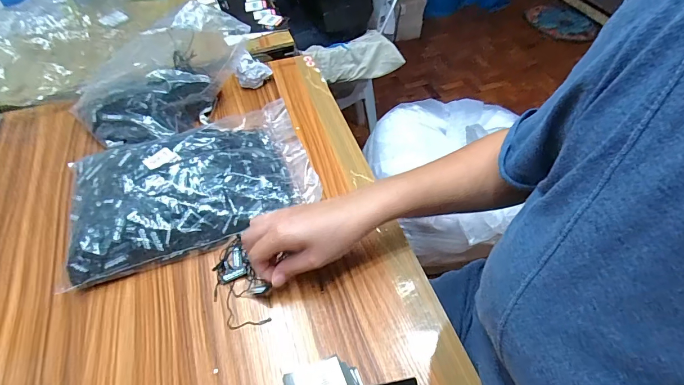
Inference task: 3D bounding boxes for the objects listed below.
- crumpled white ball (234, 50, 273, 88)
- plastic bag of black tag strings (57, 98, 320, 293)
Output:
[{"bbox_3d":[-0.141,-0.190,0.573,0.045,0.048,0.033,14,53,11],"label":"crumpled white ball"},{"bbox_3d":[-0.176,-0.015,0.433,0.280,0.059,0.165,-22,55,-16],"label":"plastic bag of black tag strings"}]

